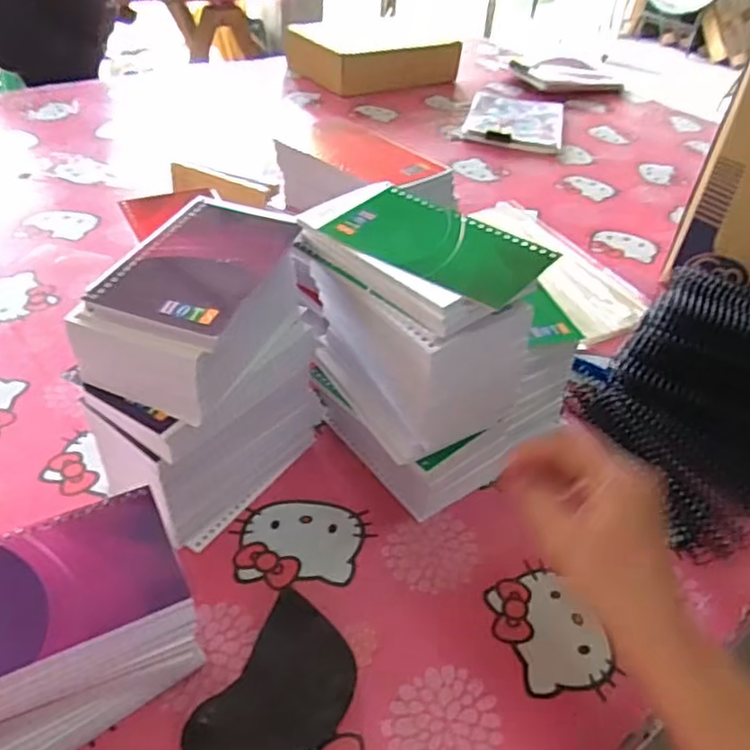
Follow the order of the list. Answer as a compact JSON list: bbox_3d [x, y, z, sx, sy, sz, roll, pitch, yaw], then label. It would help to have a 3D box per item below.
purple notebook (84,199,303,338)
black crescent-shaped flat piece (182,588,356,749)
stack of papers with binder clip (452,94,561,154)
[{"bbox_3d":[-0.103,-0.070,0.398,0.078,0.008,0.122,14,42,11],"label":"purple notebook"},{"bbox_3d":[-0.052,0.179,0.361,0.065,0.027,0.099,24,44,21],"label":"black crescent-shaped flat piece"},{"bbox_3d":[0.245,-0.451,1.136,0.162,0.019,0.249,12,41,9],"label":"stack of papers with binder clip"}]

